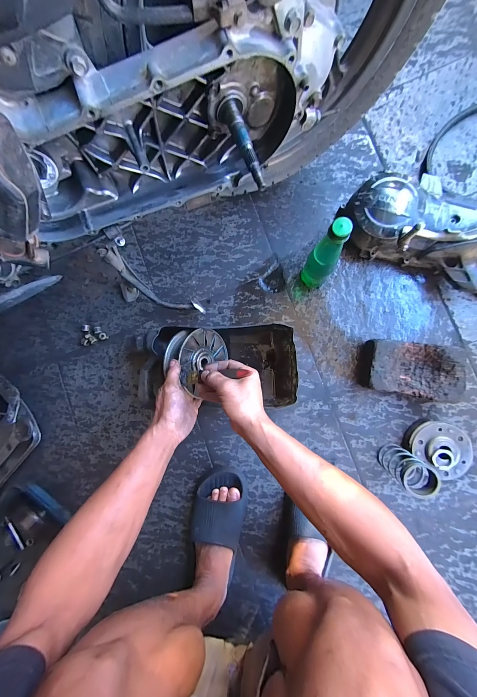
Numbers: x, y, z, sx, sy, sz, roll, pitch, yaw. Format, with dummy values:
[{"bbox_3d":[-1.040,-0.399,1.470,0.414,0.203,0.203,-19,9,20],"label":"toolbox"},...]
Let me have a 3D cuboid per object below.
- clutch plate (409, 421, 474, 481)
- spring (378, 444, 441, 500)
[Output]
[{"bbox_3d":[0.414,0.202,0.511,0.119,0.037,0.095,42,92,7],"label":"clutch plate"},{"bbox_3d":[0.324,0.231,0.486,0.056,0.111,0.057,0,87,6],"label":"spring"}]

